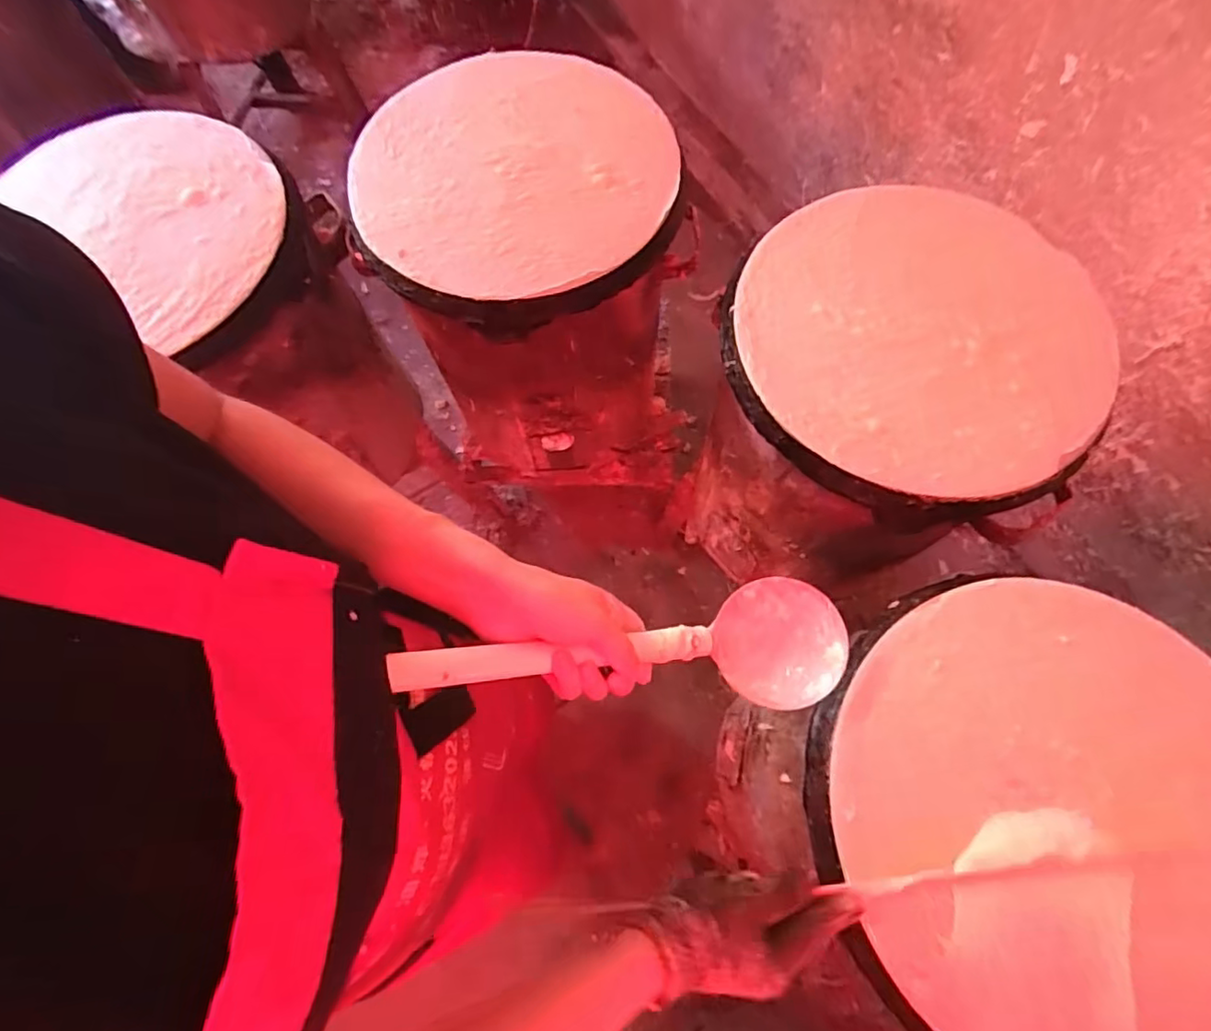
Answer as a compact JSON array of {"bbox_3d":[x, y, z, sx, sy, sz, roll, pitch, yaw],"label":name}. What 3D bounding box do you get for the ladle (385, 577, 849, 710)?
[{"bbox_3d":[0.023,0.087,0.396,0.311,0.062,0.089,5,69,-27],"label":"ladle"}]

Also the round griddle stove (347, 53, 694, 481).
[{"bbox_3d":[-0.093,-0.316,0.925,0.353,0.504,0.378,-4,72,0],"label":"round griddle stove"}]

